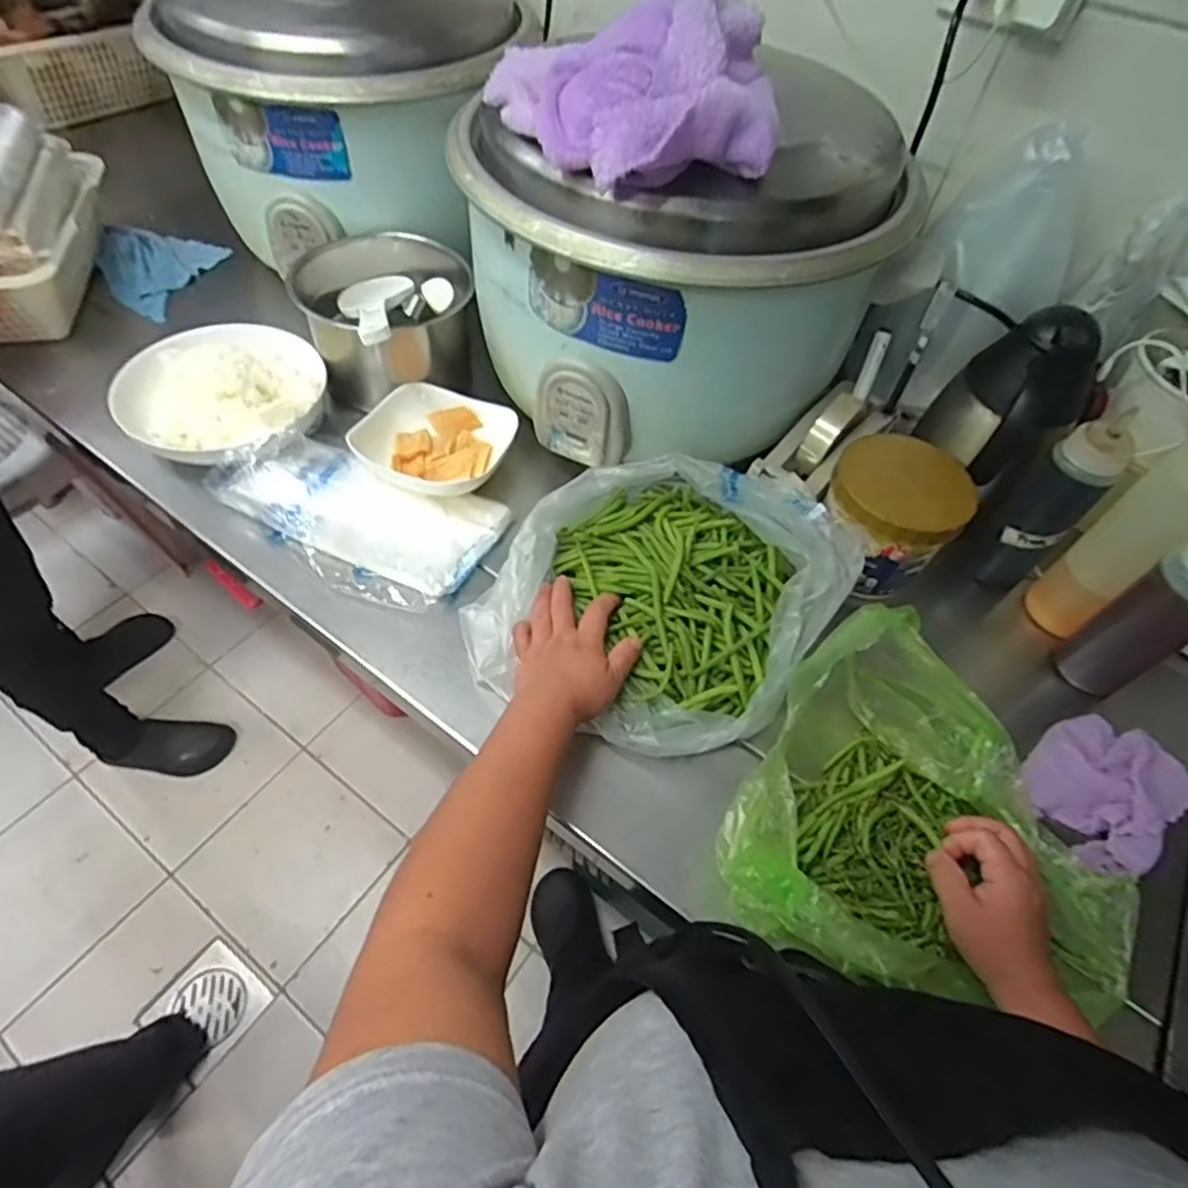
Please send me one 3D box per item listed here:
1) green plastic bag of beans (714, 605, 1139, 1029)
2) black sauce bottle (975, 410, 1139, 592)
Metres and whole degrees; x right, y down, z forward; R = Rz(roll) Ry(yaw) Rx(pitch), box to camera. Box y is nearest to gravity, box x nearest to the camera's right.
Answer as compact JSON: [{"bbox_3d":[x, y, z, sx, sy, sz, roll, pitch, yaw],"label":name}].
[{"bbox_3d":[0.231,0.183,0.463,0.237,0.096,0.282,-31,63,-24],"label":"green plastic bag of beans"},{"bbox_3d":[0.424,-0.082,0.612,0.058,0.188,0.055,-35,64,-26],"label":"black sauce bottle"}]

